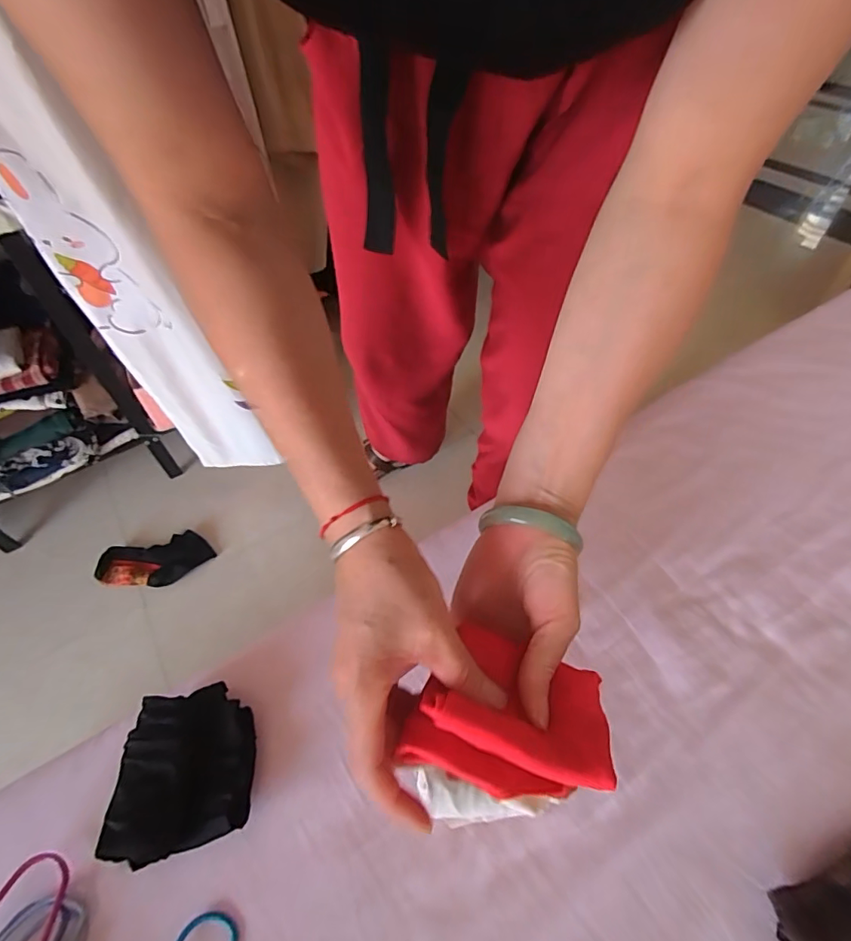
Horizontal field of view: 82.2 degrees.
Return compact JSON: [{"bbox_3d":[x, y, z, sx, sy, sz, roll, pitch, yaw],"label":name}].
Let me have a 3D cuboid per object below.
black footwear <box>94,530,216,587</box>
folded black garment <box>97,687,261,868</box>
[{"bbox_3d":[-0.555,0.188,1.002,0.225,0.017,0.107,-13,51,-8],"label":"black footwear"},{"bbox_3d":[-0.178,0.217,0.360,0.098,0.033,0.102,-15,52,-9],"label":"folded black garment"}]

